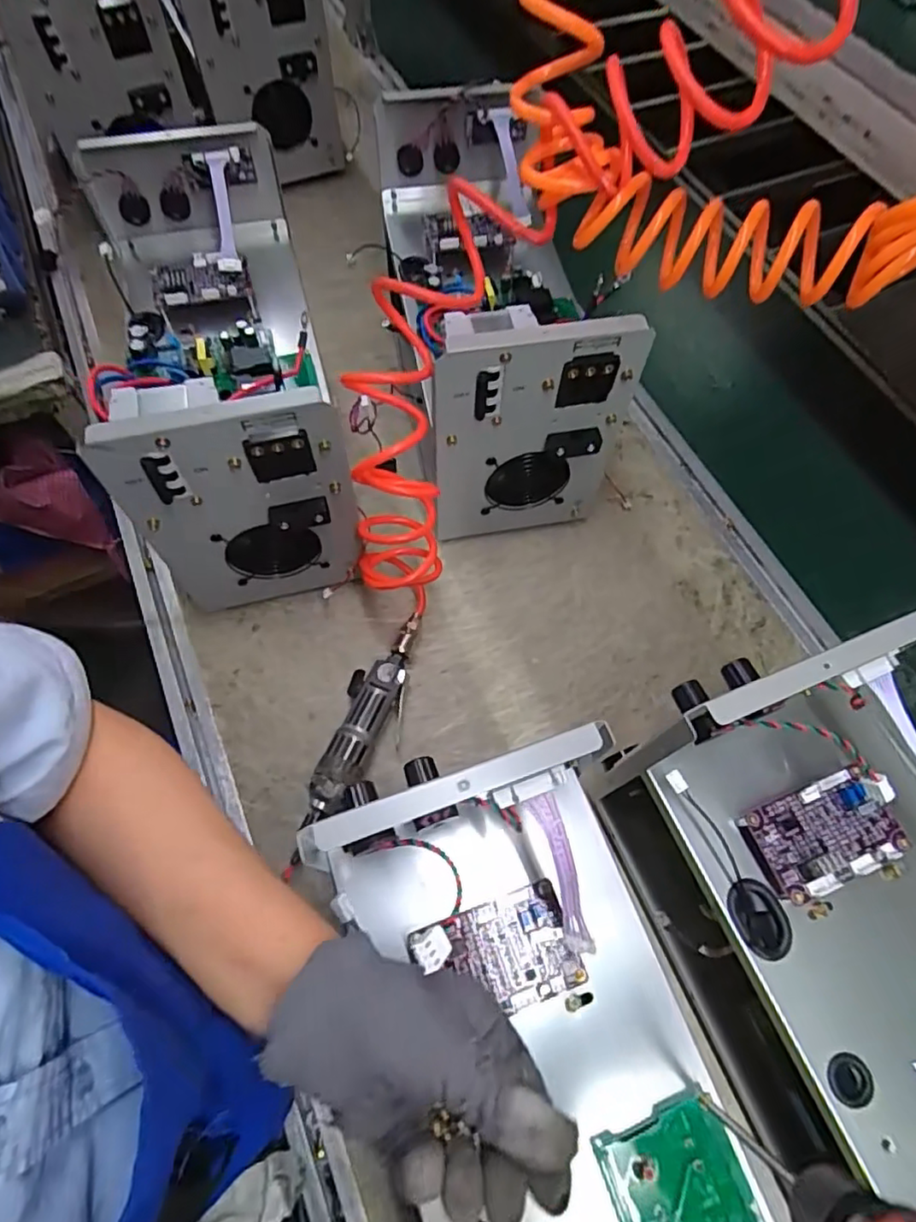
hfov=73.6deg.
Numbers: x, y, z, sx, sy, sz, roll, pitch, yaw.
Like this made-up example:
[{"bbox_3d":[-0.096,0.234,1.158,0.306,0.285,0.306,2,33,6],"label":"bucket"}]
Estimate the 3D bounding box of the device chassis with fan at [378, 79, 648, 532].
[{"bbox_3d":[0.027,-0.309,0.668,0.192,0.281,0.388,-9,65,-6],"label":"device chassis with fan"}]

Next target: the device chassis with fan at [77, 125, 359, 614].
[{"bbox_3d":[-0.228,-0.239,0.610,0.182,0.248,0.387,-12,66,-7],"label":"device chassis with fan"}]

